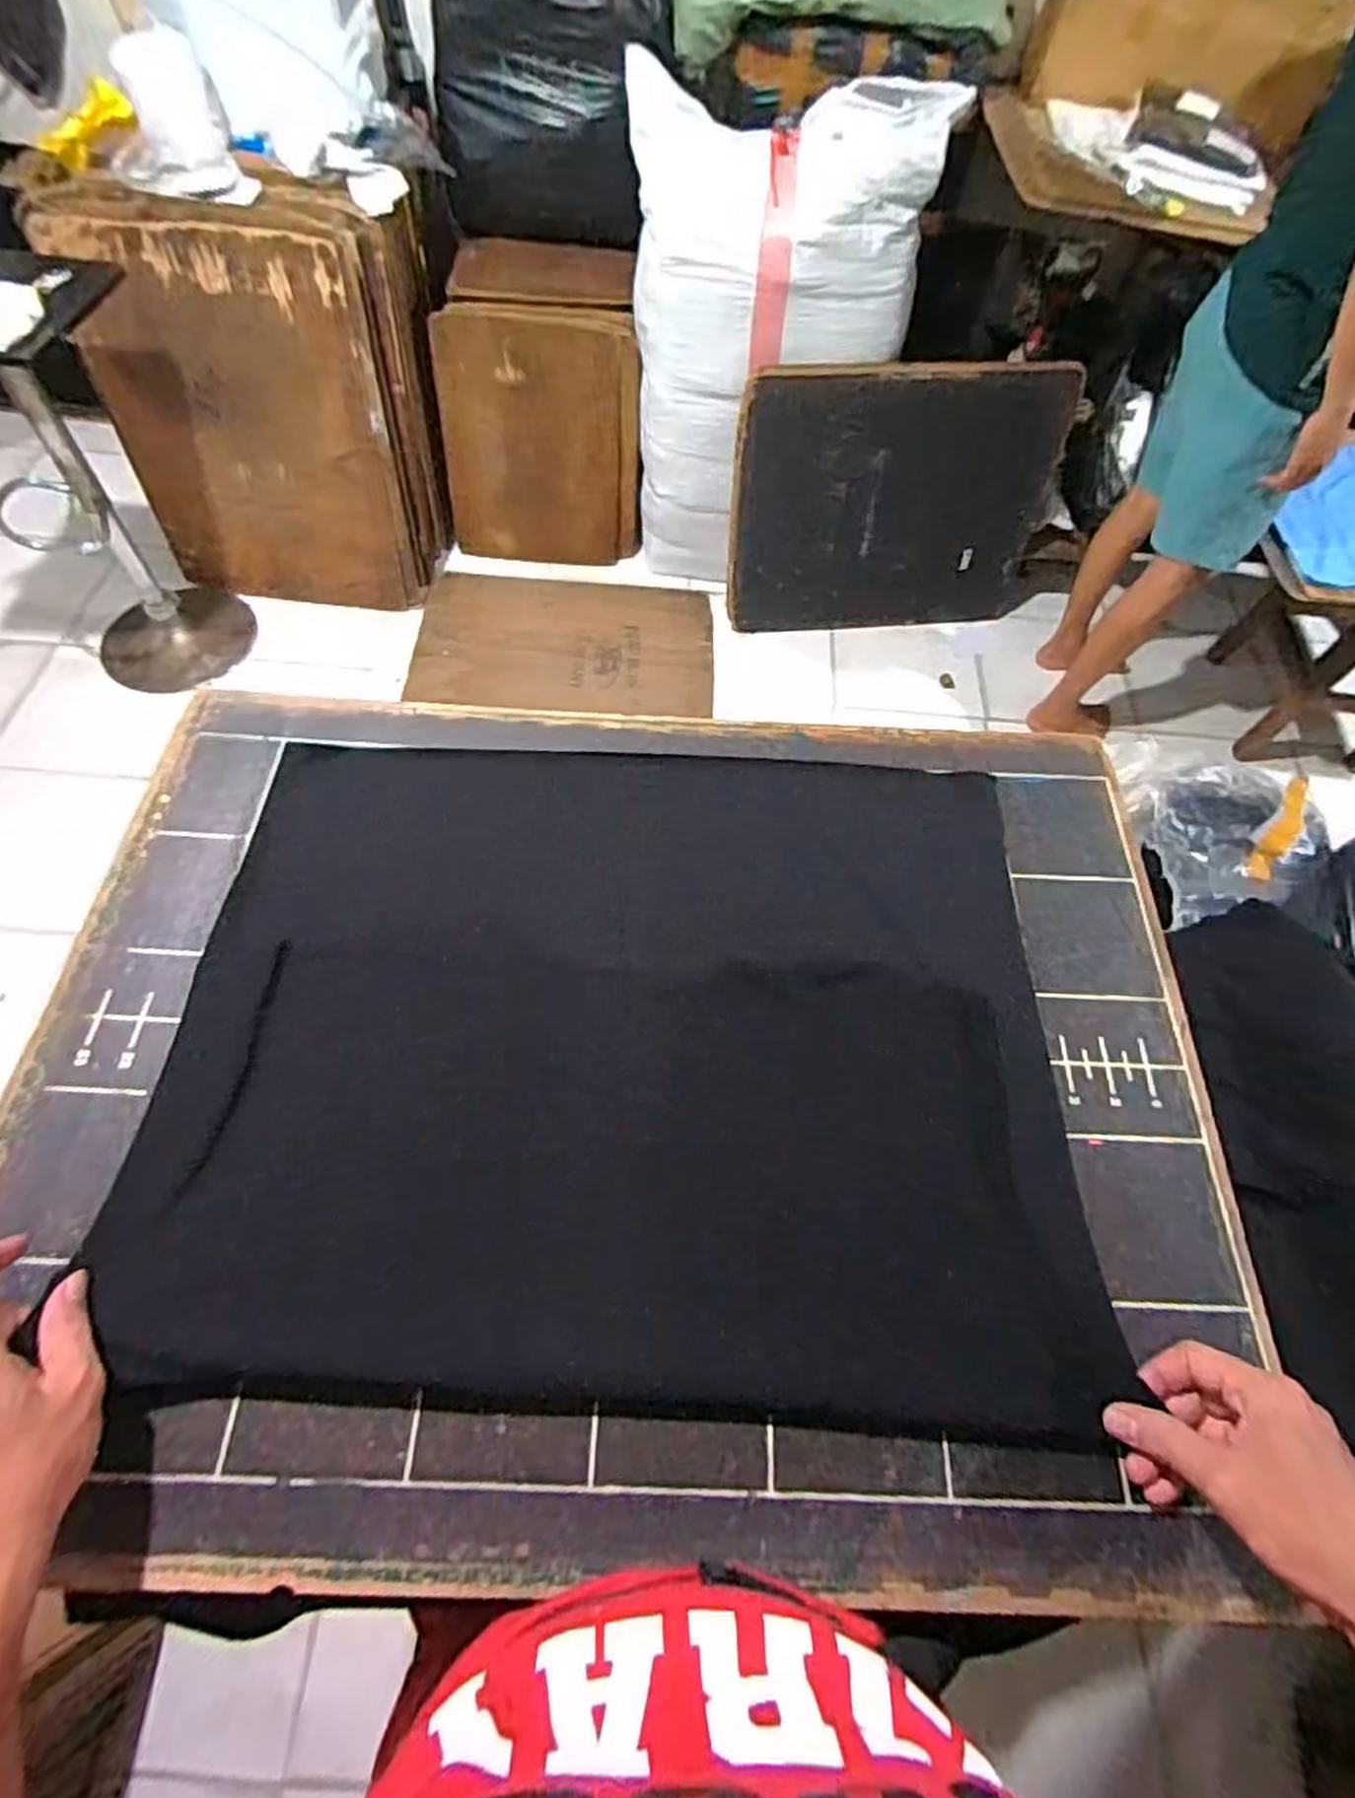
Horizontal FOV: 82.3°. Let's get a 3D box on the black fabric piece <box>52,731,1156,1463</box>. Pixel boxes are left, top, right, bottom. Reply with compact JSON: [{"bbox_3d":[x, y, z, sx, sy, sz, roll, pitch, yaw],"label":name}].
[{"bbox_3d":[-0.036,0.086,0.547,0.590,0.016,0.456,4,62,-1],"label":"black fabric piece"}]

